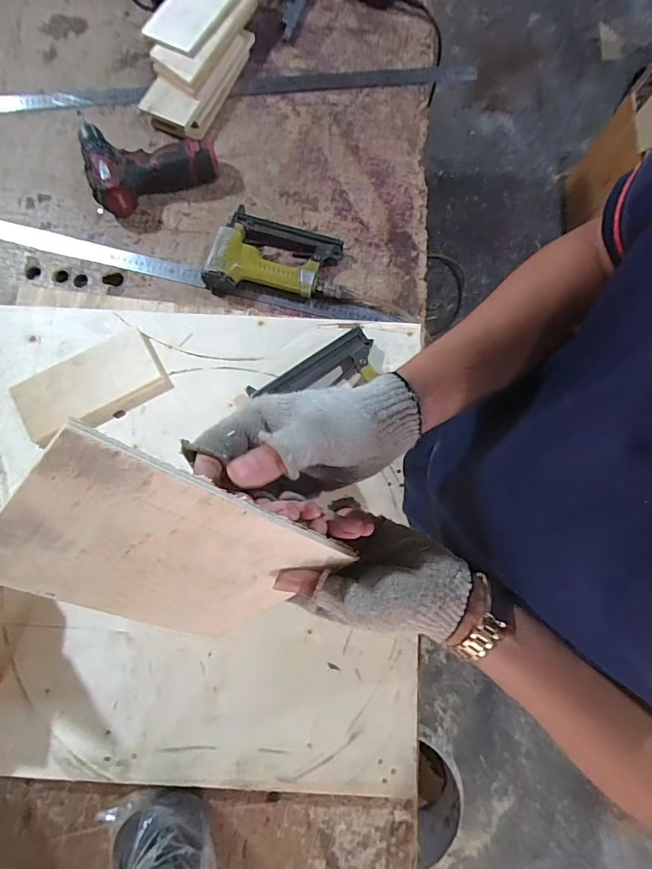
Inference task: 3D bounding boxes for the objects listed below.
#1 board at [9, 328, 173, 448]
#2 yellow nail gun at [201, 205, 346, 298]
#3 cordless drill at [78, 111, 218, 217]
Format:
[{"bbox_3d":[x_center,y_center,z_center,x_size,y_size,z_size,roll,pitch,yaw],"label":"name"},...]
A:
[{"bbox_3d":[-0.343,-0.068,0.634,0.204,0.021,0.104,-29,82,-5],"label":"board"},{"bbox_3d":[-0.078,-0.273,0.692,0.199,0.042,0.137,17,80,2],"label":"yellow nail gun"},{"bbox_3d":[-0.297,-0.476,0.725,0.204,0.056,0.178,-19,81,-4],"label":"cordless drill"}]

